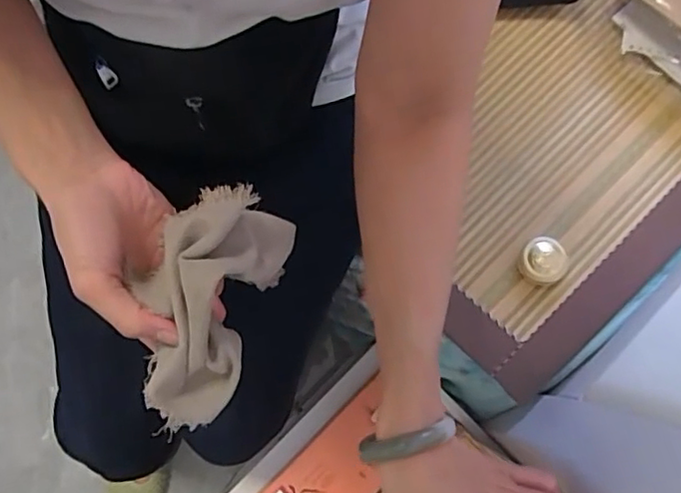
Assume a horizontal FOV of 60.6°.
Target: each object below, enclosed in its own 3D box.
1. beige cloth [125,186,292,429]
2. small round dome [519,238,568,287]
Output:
[{"bbox_3d":[-0.086,0.034,0.362,0.070,0.066,0.141,20,80,2],"label":"beige cloth"},{"bbox_3d":[0.200,0.015,0.579,0.042,0.030,0.046,0,80,-1],"label":"small round dome"}]

